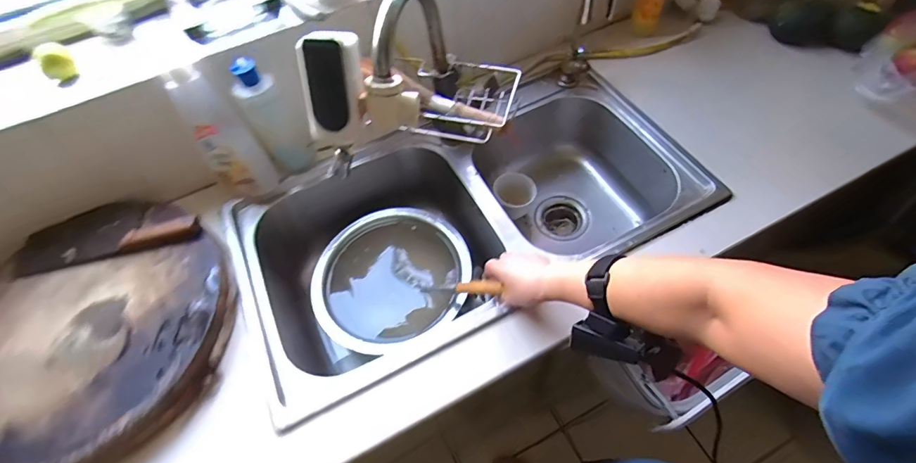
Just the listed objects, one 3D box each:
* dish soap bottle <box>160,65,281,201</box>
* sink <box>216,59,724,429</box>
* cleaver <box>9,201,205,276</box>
[{"bbox_3d":[-0.371,-0.144,0.681,0.083,0.214,0.074,-37,62,-18],"label":"dish soap bottle"},{"bbox_3d":[0.003,-0.025,0.819,0.736,0.213,0.457,-24,59,-10],"label":"sink"},{"bbox_3d":[-0.548,-0.008,0.678,0.281,0.027,0.106,-13,58,-3],"label":"cleaver"}]

